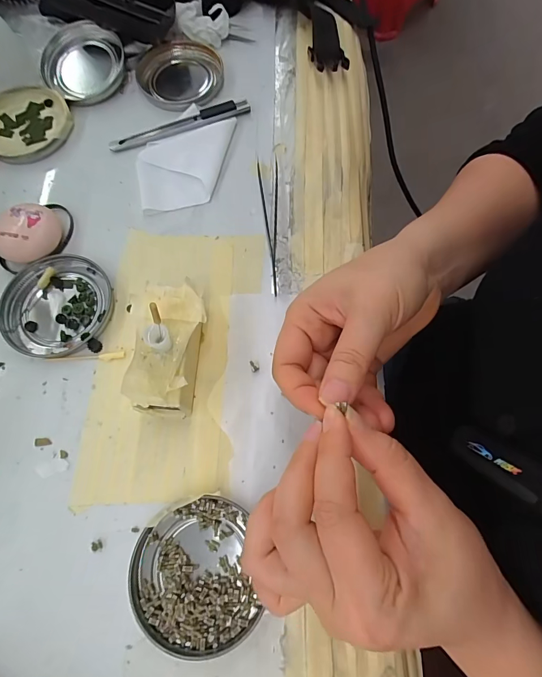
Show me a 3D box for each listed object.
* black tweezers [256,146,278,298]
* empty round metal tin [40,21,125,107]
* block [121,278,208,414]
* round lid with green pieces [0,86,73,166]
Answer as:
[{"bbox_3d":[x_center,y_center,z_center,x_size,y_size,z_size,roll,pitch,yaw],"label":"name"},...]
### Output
[{"bbox_3d":[0.000,-0.096,0.293,0.016,0.006,0.131,-4,72,0],"label":"black tweezers"},{"bbox_3d":[-0.176,-0.252,0.334,0.073,0.025,0.072,0,72,1],"label":"empty round metal tin"},{"bbox_3d":[-0.064,0.007,0.238,0.041,0.044,0.082,0,72,1],"label":"block"},{"bbox_3d":[-0.218,-0.188,0.323,0.078,0.010,0.076,0,72,1],"label":"round lid with green pieces"}]

